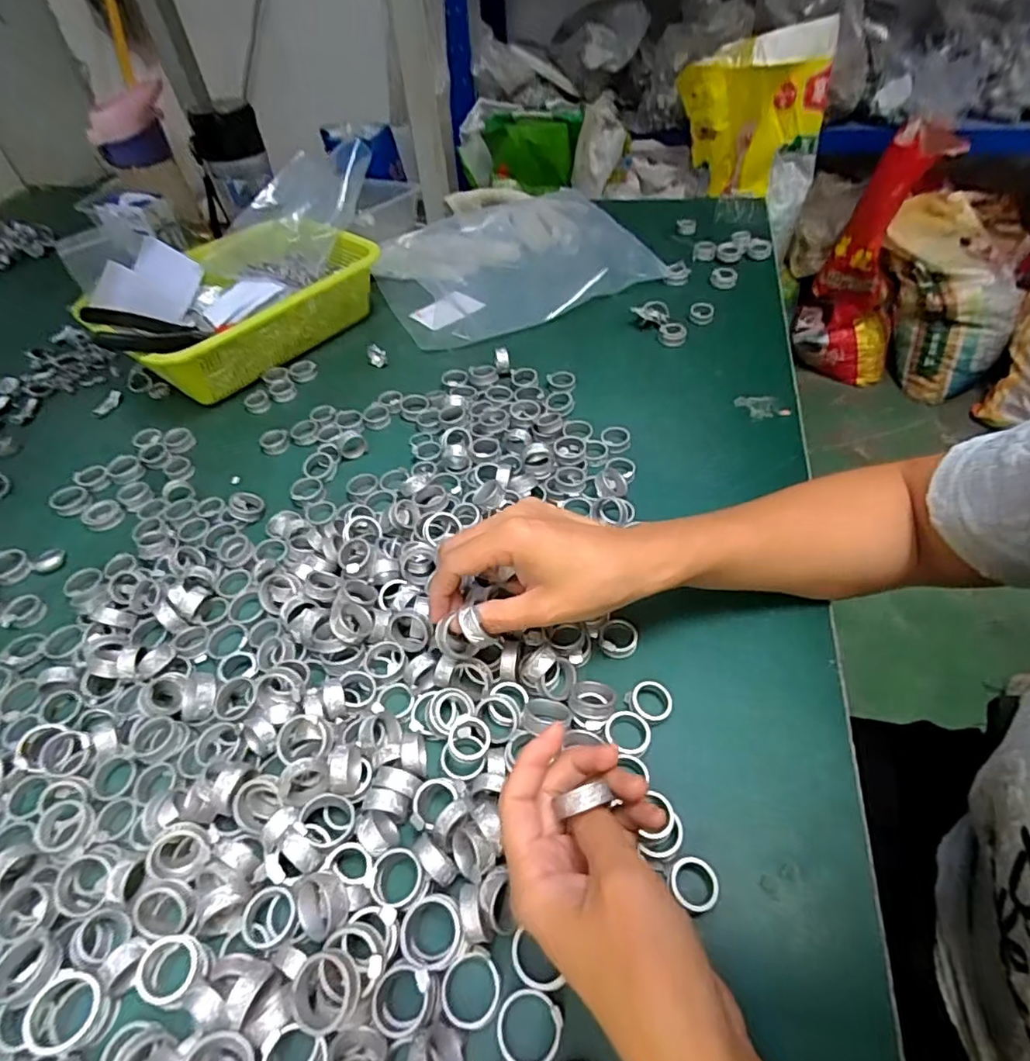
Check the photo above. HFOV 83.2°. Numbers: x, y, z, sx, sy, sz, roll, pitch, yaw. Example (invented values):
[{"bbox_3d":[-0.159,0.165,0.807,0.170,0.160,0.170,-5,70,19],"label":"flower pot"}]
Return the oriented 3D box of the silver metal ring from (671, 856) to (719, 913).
[{"bbox_3d":[0.086,0.167,0.275,0.025,0.012,0.022,-29,53,-21],"label":"silver metal ring"}]

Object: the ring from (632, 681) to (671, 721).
[{"bbox_3d":[0.078,0.097,0.331,0.022,0.007,0.022,-2,48,2],"label":"ring"}]

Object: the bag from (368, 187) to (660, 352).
[{"bbox_3d":[-0.008,-0.326,0.699,0.299,0.039,0.251,-21,50,-15],"label":"bag"}]

